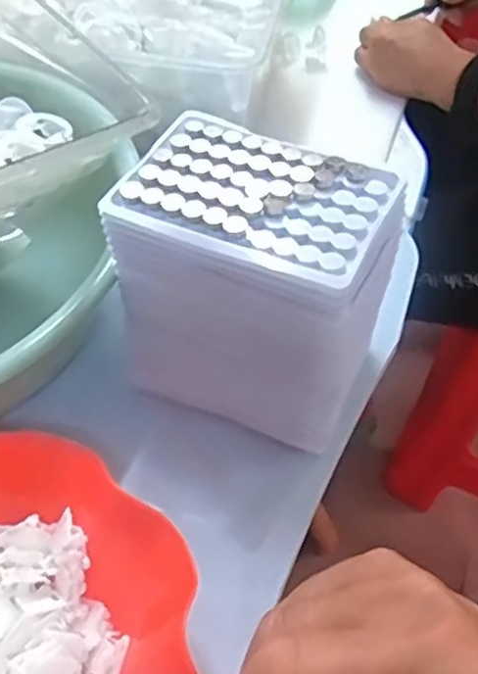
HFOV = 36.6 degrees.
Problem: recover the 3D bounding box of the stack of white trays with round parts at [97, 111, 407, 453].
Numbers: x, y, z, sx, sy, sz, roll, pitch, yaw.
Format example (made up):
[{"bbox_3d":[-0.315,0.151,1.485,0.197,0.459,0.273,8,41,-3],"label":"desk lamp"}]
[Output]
[{"bbox_3d":[0.011,-0.023,0.410,0.137,0.149,0.093,21,53,16],"label":"stack of white trays with round parts"}]

